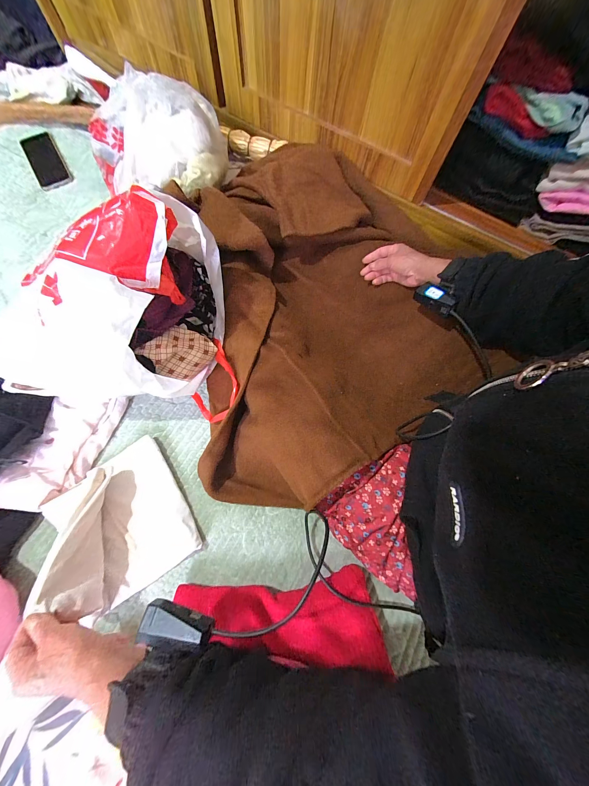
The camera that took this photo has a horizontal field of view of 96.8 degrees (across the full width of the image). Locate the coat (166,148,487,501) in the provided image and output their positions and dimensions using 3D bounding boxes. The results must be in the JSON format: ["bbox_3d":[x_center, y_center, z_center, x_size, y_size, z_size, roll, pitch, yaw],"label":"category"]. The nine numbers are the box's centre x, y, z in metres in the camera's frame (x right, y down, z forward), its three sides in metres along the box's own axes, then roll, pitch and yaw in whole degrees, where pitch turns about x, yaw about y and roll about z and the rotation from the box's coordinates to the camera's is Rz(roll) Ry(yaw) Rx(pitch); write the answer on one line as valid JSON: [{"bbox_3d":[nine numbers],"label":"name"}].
[{"bbox_3d":[0.071,-0.163,0.486,0.456,0.154,0.718,4,70,2],"label":"coat"}]

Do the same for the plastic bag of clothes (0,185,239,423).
[{"bbox_3d":[-0.245,-0.131,0.391,0.297,0.217,0.274,6,71,0],"label":"plastic bag of clothes"}]

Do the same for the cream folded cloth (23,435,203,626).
[{"bbox_3d":[-0.265,0.186,0.382,0.166,0.106,0.199,-33,73,-10],"label":"cream folded cloth"}]

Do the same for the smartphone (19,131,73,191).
[{"bbox_3d":[-0.607,-0.566,0.640,0.075,0.007,0.143,-27,91,-7],"label":"smartphone"}]

